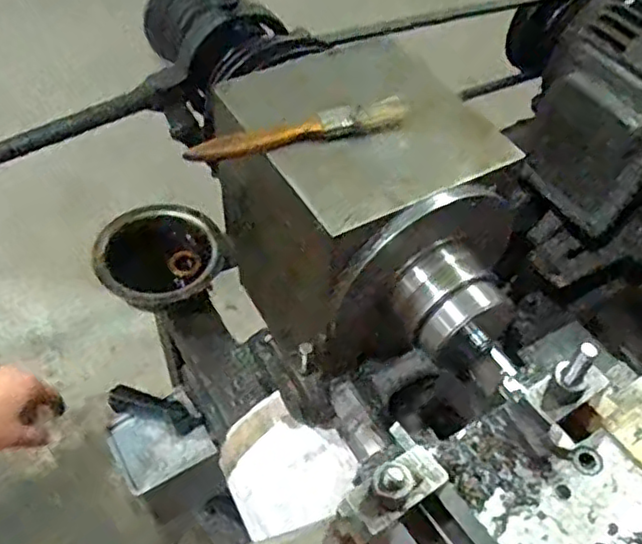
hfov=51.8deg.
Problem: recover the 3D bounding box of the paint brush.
[{"bbox_3d":[-0.014,-0.096,0.443,0.151,0.012,0.020,-14,52,-15],"label":"paint brush"}]

